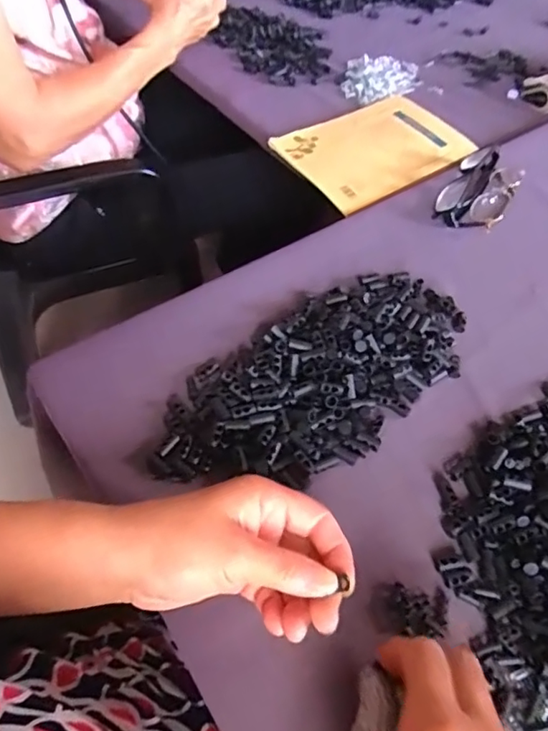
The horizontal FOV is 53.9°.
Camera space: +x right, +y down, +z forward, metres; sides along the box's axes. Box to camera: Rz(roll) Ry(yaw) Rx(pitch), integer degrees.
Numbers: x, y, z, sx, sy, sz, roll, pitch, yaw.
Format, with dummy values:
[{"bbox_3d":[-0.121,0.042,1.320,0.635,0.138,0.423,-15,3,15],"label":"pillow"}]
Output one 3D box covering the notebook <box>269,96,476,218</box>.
[{"bbox_3d":[0.129,-0.257,0.629,0.224,0.011,0.143,-31,62,-24],"label":"notebook"}]

